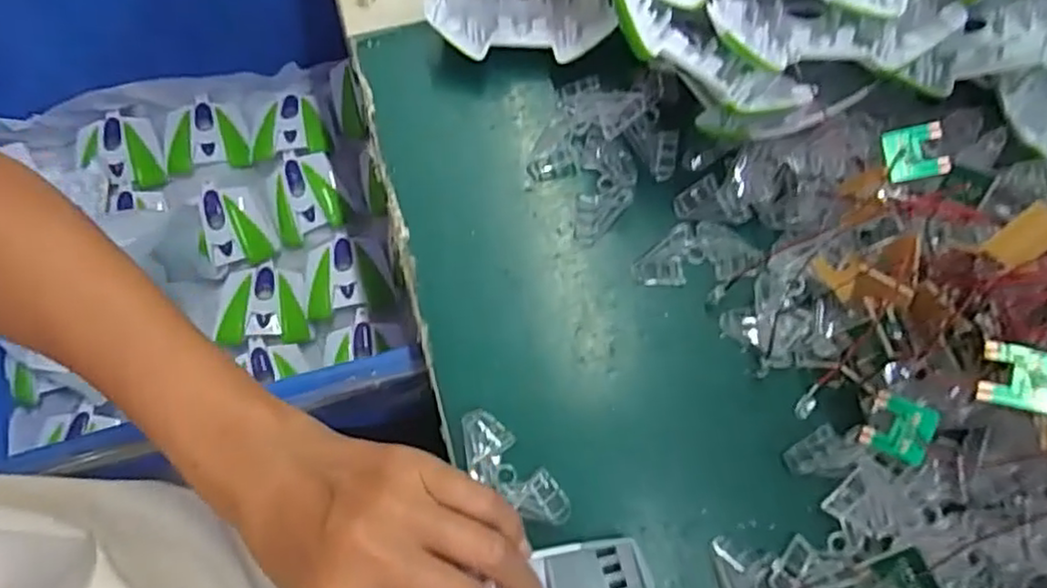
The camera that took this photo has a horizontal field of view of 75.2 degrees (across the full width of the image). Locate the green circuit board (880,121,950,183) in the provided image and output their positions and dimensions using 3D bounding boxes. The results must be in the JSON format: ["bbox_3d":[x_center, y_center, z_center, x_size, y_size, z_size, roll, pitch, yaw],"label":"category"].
[{"bbox_3d":[0.186,-0.067,0.323,0.025,0.006,0.026,-11,74,29],"label":"green circuit board"}]

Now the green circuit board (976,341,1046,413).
[{"bbox_3d":[0.191,0.032,0.261,0.026,0.004,0.025,13,72,25],"label":"green circuit board"}]

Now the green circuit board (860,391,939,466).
[{"bbox_3d":[0.165,0.059,0.298,0.026,0.004,0.025,23,87,25],"label":"green circuit board"}]

